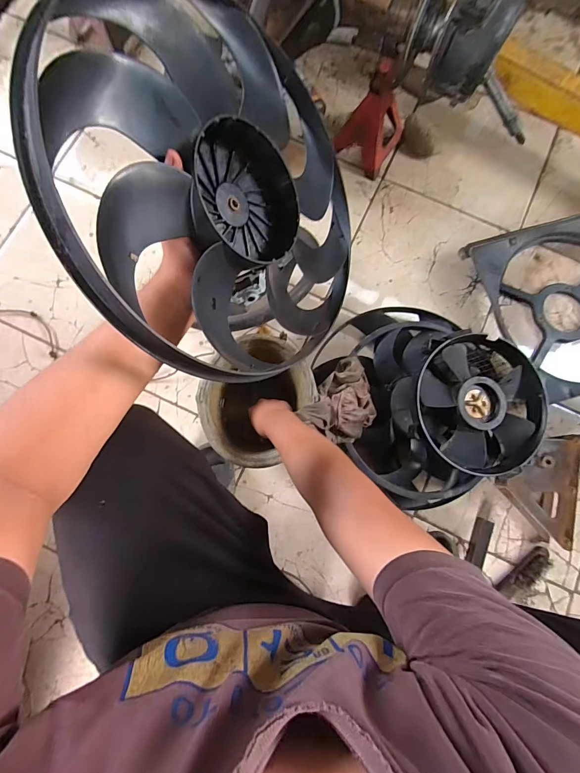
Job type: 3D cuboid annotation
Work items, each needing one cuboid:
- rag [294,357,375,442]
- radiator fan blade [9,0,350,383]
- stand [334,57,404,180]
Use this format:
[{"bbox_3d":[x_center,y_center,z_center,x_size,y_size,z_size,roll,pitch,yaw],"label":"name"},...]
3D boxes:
[{"bbox_3d":[0.123,0.036,0.746,0.133,0.079,0.165,41,82,5],"label":"rag"},{"bbox_3d":[-0.054,-0.189,0.373,0.363,0.036,0.355,-4,95,-47],"label":"radiator fan blade"},{"bbox_3d":[0.221,-0.685,0.892,0.132,0.236,0.136,33,81,3],"label":"stand"}]

